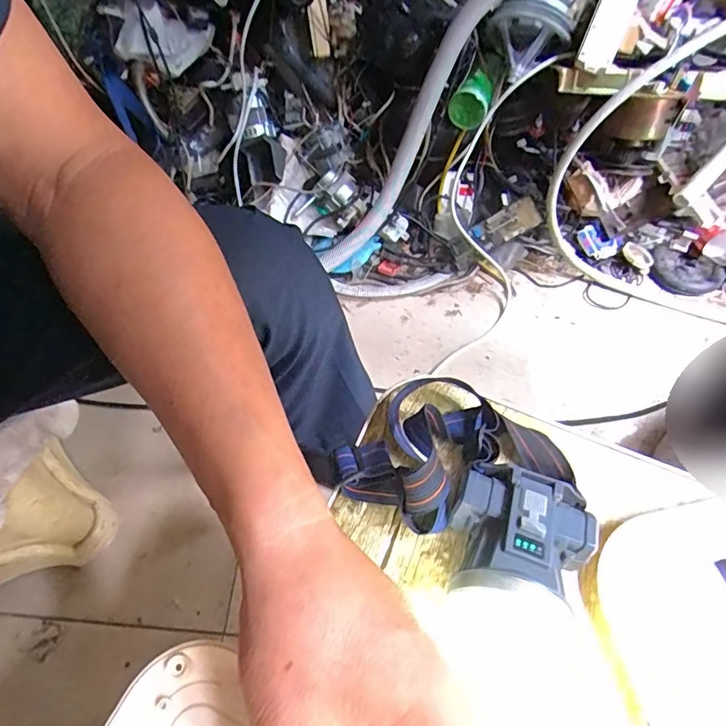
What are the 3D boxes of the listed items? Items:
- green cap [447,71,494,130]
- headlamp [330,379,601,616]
[{"bbox_3d":[0.187,-0.456,0.874,0.068,0.068,0.084,14,61,9],"label":"green cap"},{"bbox_3d":[0.061,0.062,0.275,0.133,0.052,0.108,40,68,21],"label":"headlamp"}]

